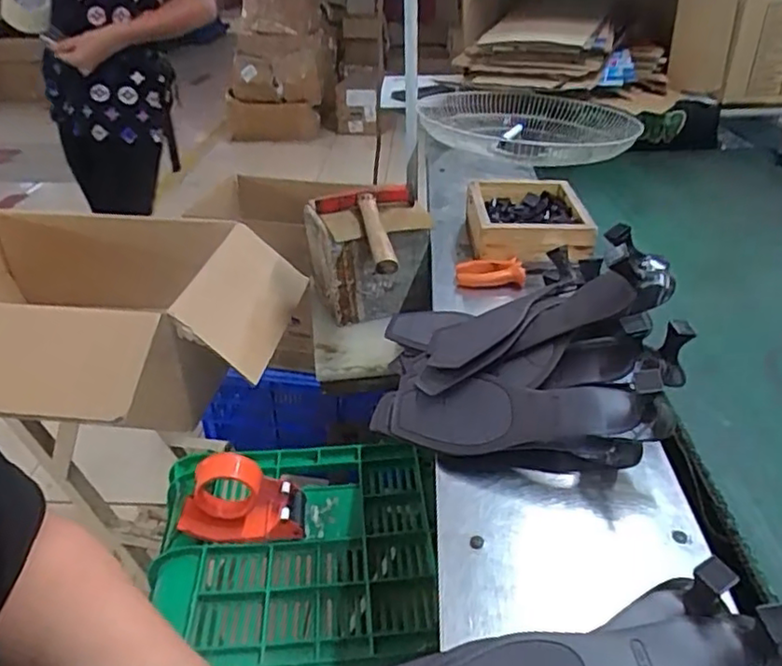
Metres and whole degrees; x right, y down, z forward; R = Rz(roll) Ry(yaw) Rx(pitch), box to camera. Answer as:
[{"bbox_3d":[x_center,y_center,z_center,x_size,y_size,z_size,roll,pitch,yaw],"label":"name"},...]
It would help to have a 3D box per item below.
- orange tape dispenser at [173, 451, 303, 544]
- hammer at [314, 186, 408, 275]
[{"bbox_3d":[-0.175,0.195,0.741,0.144,0.088,0.064,-4,32,-5],"label":"orange tape dispenser"},{"bbox_3d":[-0.026,-0.147,0.862,0.138,0.038,0.234,-5,33,-7],"label":"hammer"}]

